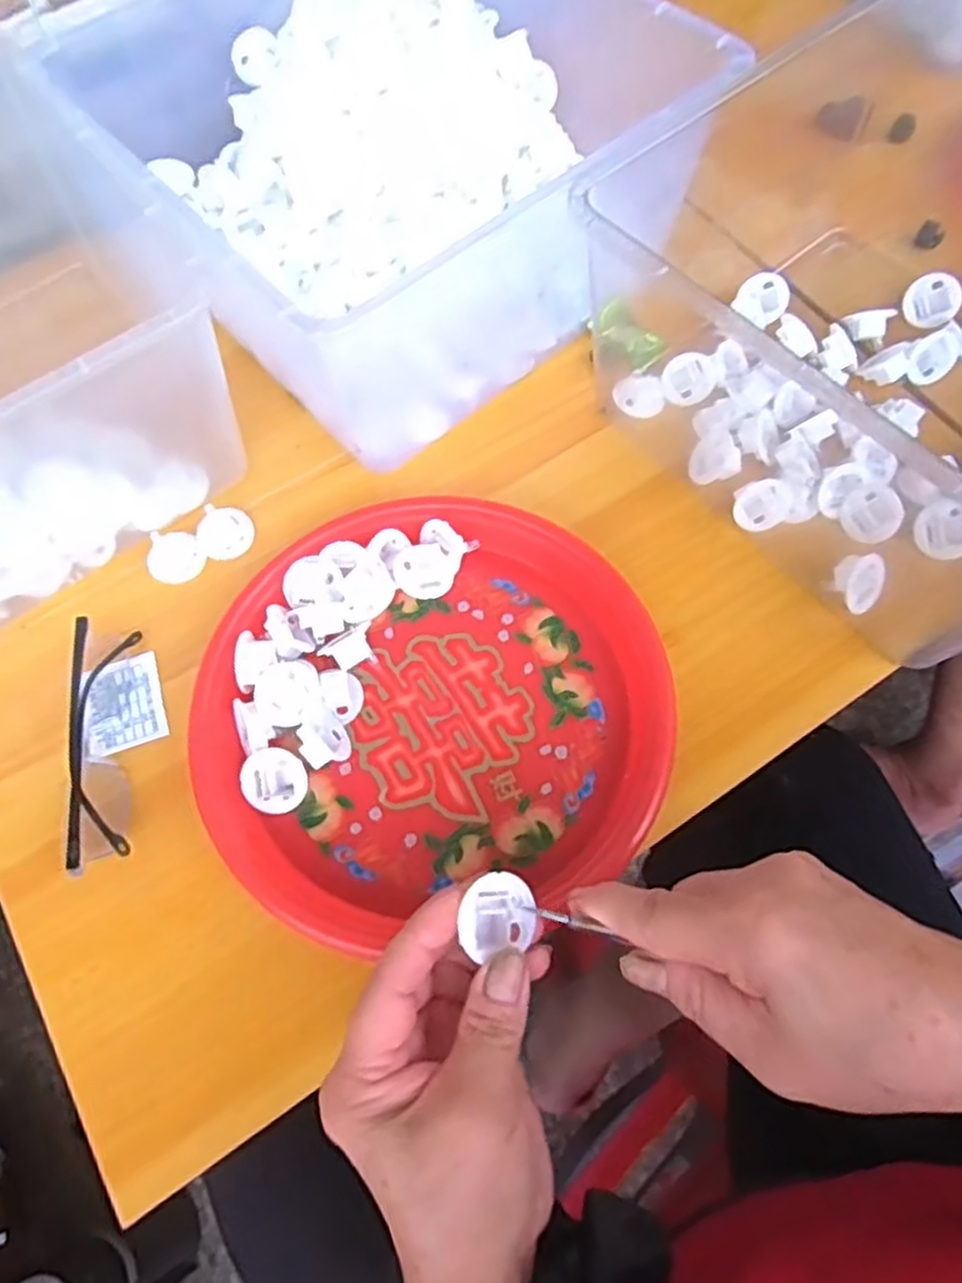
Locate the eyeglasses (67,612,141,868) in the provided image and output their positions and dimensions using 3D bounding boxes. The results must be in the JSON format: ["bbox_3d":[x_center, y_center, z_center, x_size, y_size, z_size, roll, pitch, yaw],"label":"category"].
[{"bbox_3d":[-0.197,0.051,0.395,0.026,0.031,0.129,-10,66,-2],"label":"eyeglasses"}]

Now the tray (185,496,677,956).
[{"bbox_3d":[-0.026,0.029,0.395,0.233,0.024,0.218,-7,66,0],"label":"tray"}]

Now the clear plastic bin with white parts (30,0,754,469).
[{"bbox_3d":[-0.072,-0.326,0.497,0.301,0.129,0.383,-34,69,-12],"label":"clear plastic bin with white parts"}]

